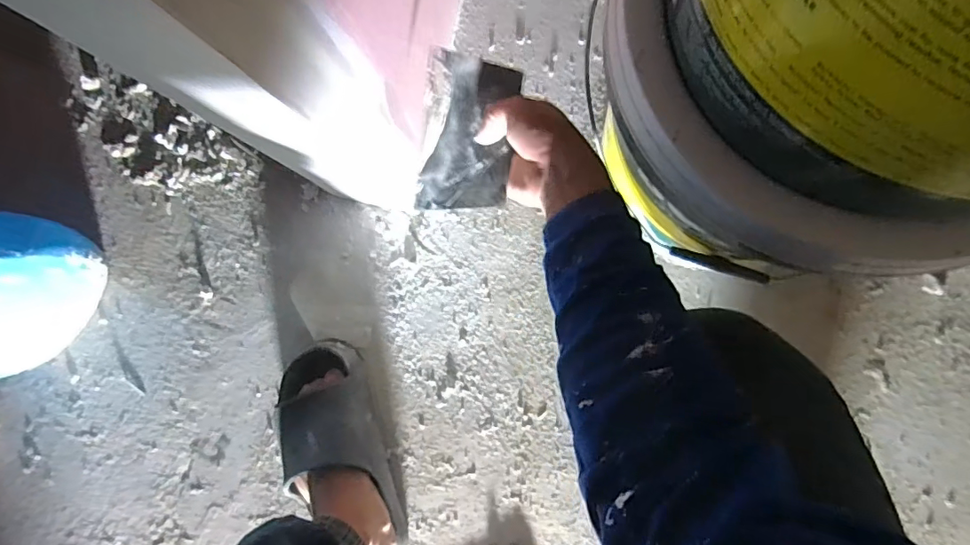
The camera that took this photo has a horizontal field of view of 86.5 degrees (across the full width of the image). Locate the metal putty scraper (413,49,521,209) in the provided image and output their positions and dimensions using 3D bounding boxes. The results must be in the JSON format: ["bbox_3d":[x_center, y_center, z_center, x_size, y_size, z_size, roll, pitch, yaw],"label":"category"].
[{"bbox_3d":[-0.017,-0.128,0.473,0.093,0.006,0.140,10,100,24],"label":"metal putty scraper"}]

